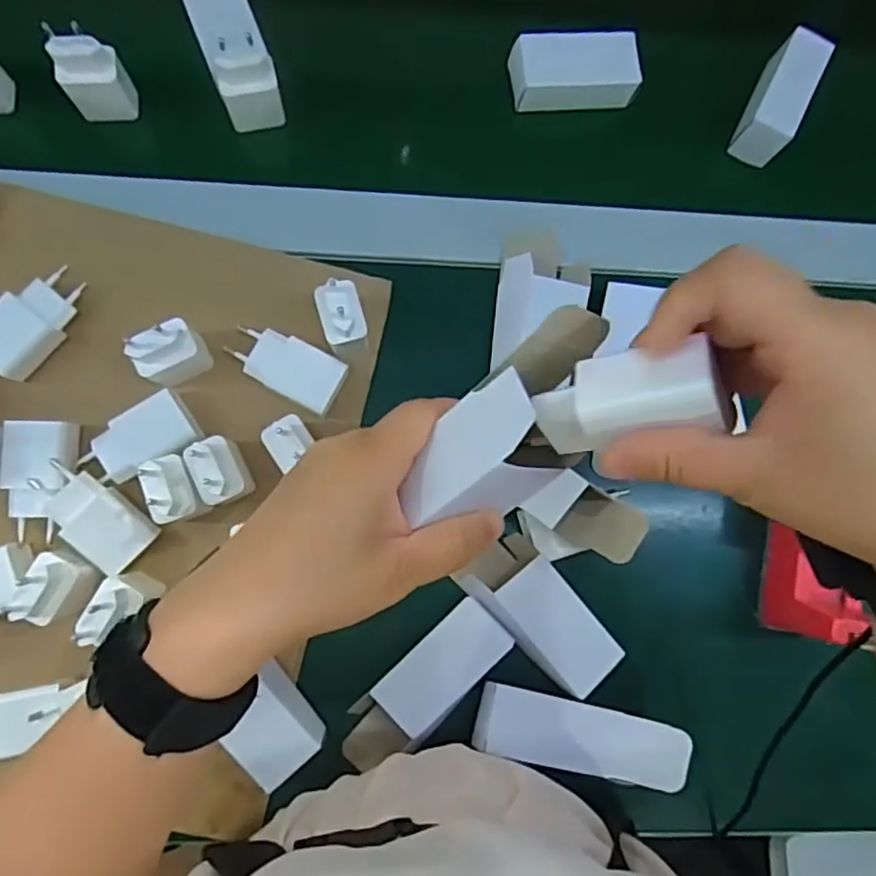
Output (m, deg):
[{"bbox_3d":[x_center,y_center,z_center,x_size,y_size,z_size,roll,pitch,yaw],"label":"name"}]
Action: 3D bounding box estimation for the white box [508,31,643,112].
[{"bbox_3d":[0.105,-0.281,0.499,0.094,0.030,0.045,-3,84,-6],"label":"white box"}]

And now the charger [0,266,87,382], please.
[{"bbox_3d":[-0.269,-0.078,0.429,0.039,0.021,0.076,39,82,0],"label":"charger"}]

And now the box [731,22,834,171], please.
[{"bbox_3d":[0.272,-0.271,0.510,0.040,0.039,0.095,28,82,-2],"label":"box"}]

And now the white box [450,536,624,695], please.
[{"bbox_3d":[0.072,0.121,0.443,0.052,0.027,0.109,-43,89,-8],"label":"white box"}]

